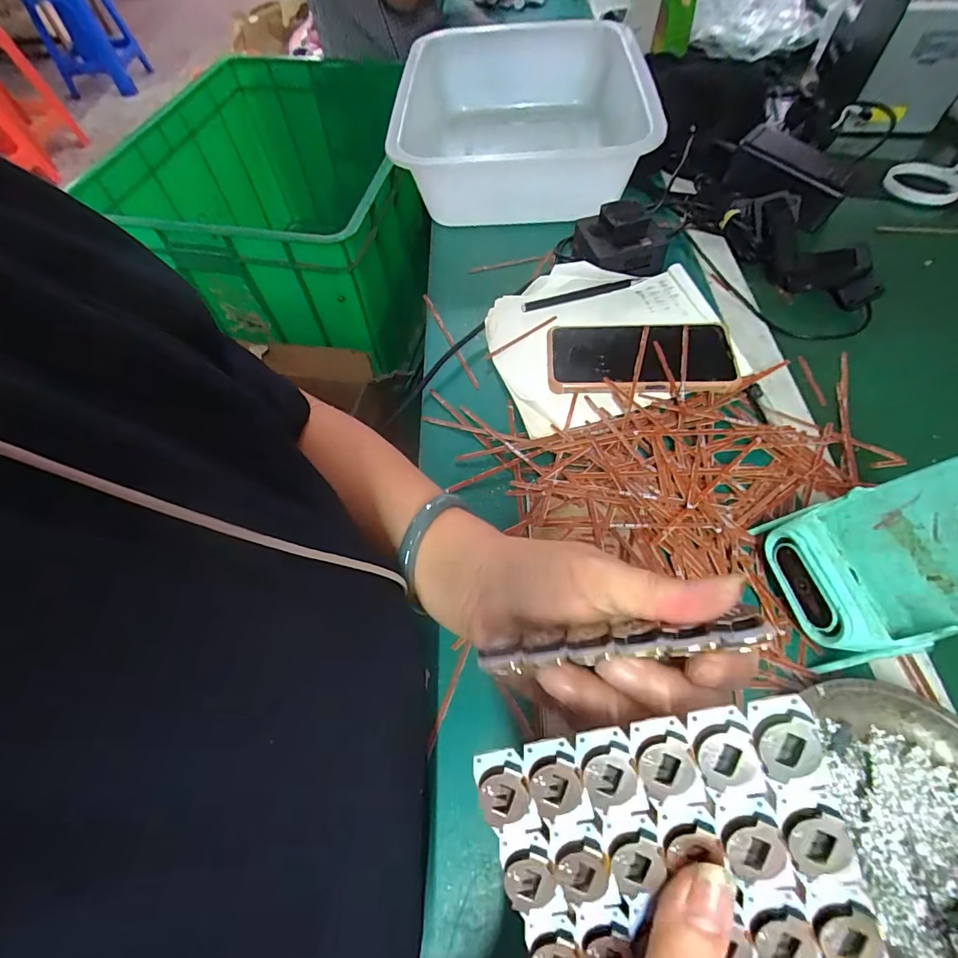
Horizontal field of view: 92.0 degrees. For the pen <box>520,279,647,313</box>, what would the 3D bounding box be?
[{"bbox_3d":[0.105,-0.187,0.469,0.129,0.009,0.011,-17,61,-7],"label":"pen"}]

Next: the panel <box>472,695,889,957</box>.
[{"bbox_3d":[0.060,0.120,0.147,0.104,0.006,0.083,-17,90,11],"label":"panel"}]

